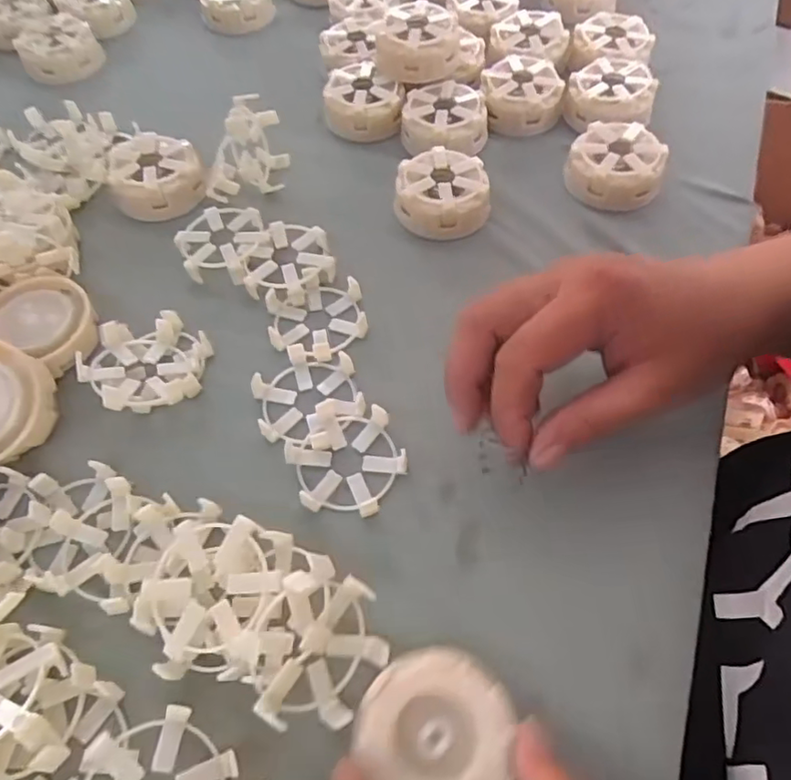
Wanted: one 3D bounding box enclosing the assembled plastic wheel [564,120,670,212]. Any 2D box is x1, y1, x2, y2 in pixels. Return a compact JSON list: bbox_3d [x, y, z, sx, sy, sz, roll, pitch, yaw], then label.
[{"bbox_3d":[0.149,-0.151,0.402,0.060,0.033,0.055,0,58,0],"label":"assembled plastic wheel"}]

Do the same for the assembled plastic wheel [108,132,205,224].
[{"bbox_3d":[-0.165,-0.146,0.407,0.060,0.032,0.052,-23,61,-14],"label":"assembled plastic wheel"}]

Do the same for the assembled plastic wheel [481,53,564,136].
[{"bbox_3d":[0.095,-0.223,0.449,0.062,0.035,0.059,11,59,7],"label":"assembled plastic wheel"}]

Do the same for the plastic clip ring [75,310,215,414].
[{"bbox_3d":[-0.135,-0.016,0.323,0.059,0.026,0.064,0,58,0],"label":"plastic clip ring"}]

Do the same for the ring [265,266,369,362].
[{"bbox_3d":[-0.046,-0.045,0.348,0.054,0.014,0.059,0,58,0],"label":"ring"}]

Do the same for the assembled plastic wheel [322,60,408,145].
[{"bbox_3d":[-0.026,-0.220,0.448,0.058,0.029,0.050,-11,59,-7],"label":"assembled plastic wheel"}]

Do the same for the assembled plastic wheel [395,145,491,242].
[{"bbox_3d":[0.031,-0.131,0.396,0.059,0.029,0.055,-2,58,-2],"label":"assembled plastic wheel"}]

